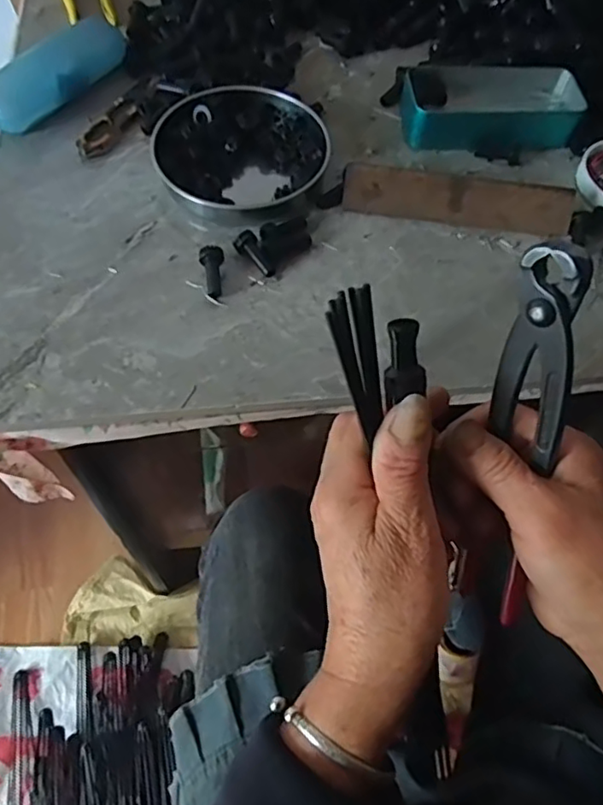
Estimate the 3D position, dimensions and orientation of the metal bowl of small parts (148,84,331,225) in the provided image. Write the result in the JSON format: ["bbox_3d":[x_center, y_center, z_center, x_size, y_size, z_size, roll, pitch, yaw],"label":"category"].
[{"bbox_3d":[-0.049,-0.202,0.484,0.138,0.028,0.123,-35,68,-20],"label":"metal bowl of small parts"}]

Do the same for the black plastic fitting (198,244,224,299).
[{"bbox_3d":[-0.064,-0.095,0.433,0.017,0.014,0.039,-7,61,-7],"label":"black plastic fitting"}]

